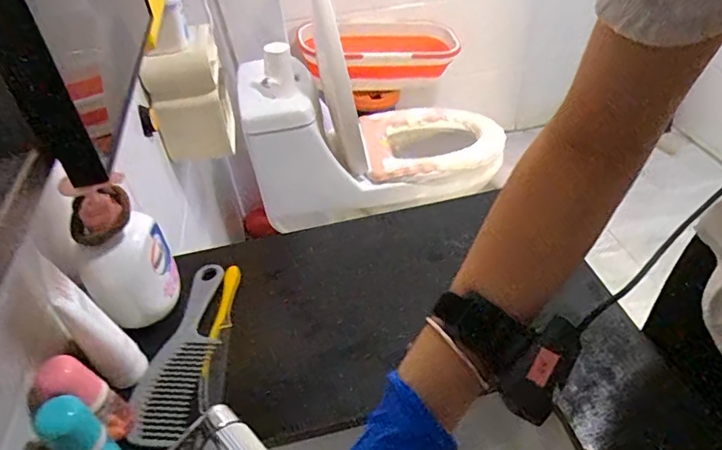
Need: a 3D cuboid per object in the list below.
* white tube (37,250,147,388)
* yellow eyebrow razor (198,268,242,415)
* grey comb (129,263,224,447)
[{"bbox_3d":[-0.229,0.087,0.450,0.032,0.145,0.034,-14,44,-10],"label":"white tube"},{"bbox_3d":[-0.143,0.109,0.532,0.020,0.013,0.166,-4,43,1],"label":"yellow eyebrow razor"},{"bbox_3d":[-0.174,0.118,0.513,0.056,0.015,0.205,3,43,8],"label":"grey comb"}]

